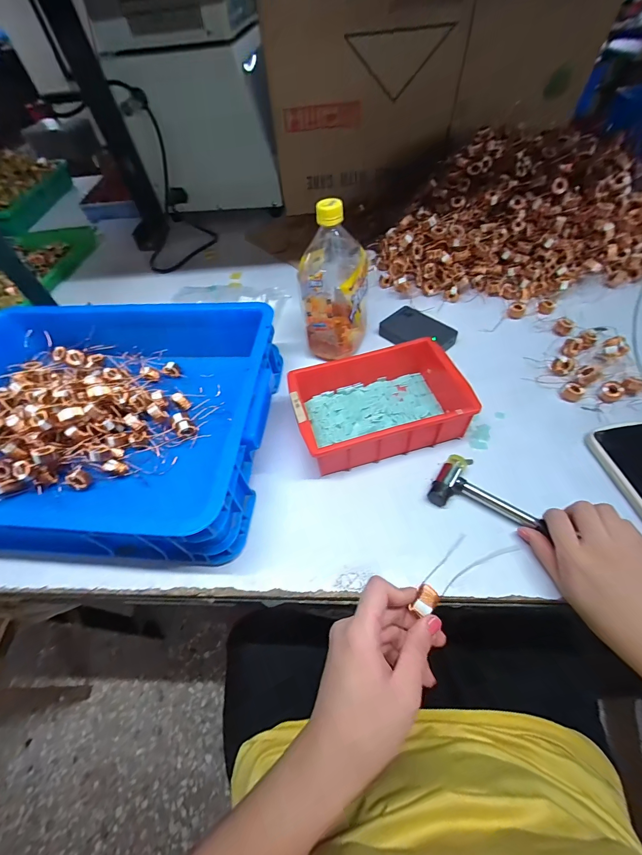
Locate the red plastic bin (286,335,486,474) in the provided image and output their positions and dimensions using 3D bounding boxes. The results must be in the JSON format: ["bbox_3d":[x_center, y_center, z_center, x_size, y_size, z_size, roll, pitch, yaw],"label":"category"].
[{"bbox_3d":[0.068,-0.033,0.431,0.201,0.060,0.142,-15,54,-5],"label":"red plastic bin"}]

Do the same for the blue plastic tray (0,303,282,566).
[{"bbox_3d":[-0.279,-0.020,0.430,0.429,0.089,0.338,4,55,9],"label":"blue plastic tray"}]

